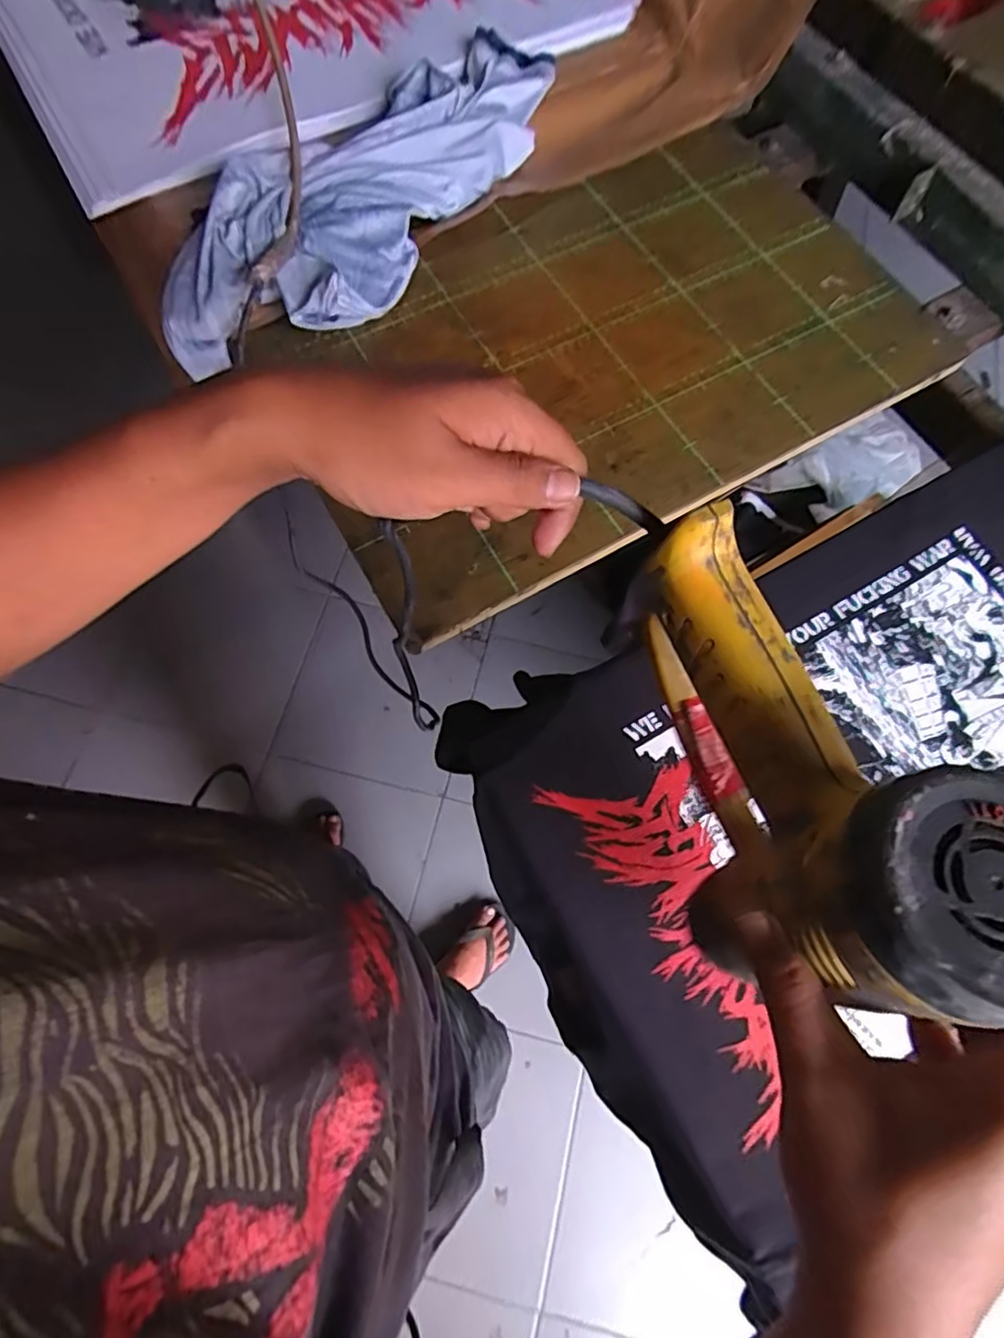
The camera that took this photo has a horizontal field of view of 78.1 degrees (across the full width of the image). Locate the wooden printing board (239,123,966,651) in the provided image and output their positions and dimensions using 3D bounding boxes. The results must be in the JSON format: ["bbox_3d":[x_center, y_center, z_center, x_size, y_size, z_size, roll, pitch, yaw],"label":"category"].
[{"bbox_3d":[0.087,-0.280,0.550,0.536,0.020,0.353,-30,80,-10],"label":"wooden printing board"}]

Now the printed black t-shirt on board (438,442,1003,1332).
[{"bbox_3d":[0.296,0.085,0.442,0.580,0.038,0.385,-25,73,-9],"label":"printed black t-shirt on board"}]

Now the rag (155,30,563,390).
[{"bbox_3d":[-0.132,-0.470,0.599,0.211,0.061,0.459,33,74,10],"label":"rag"}]

